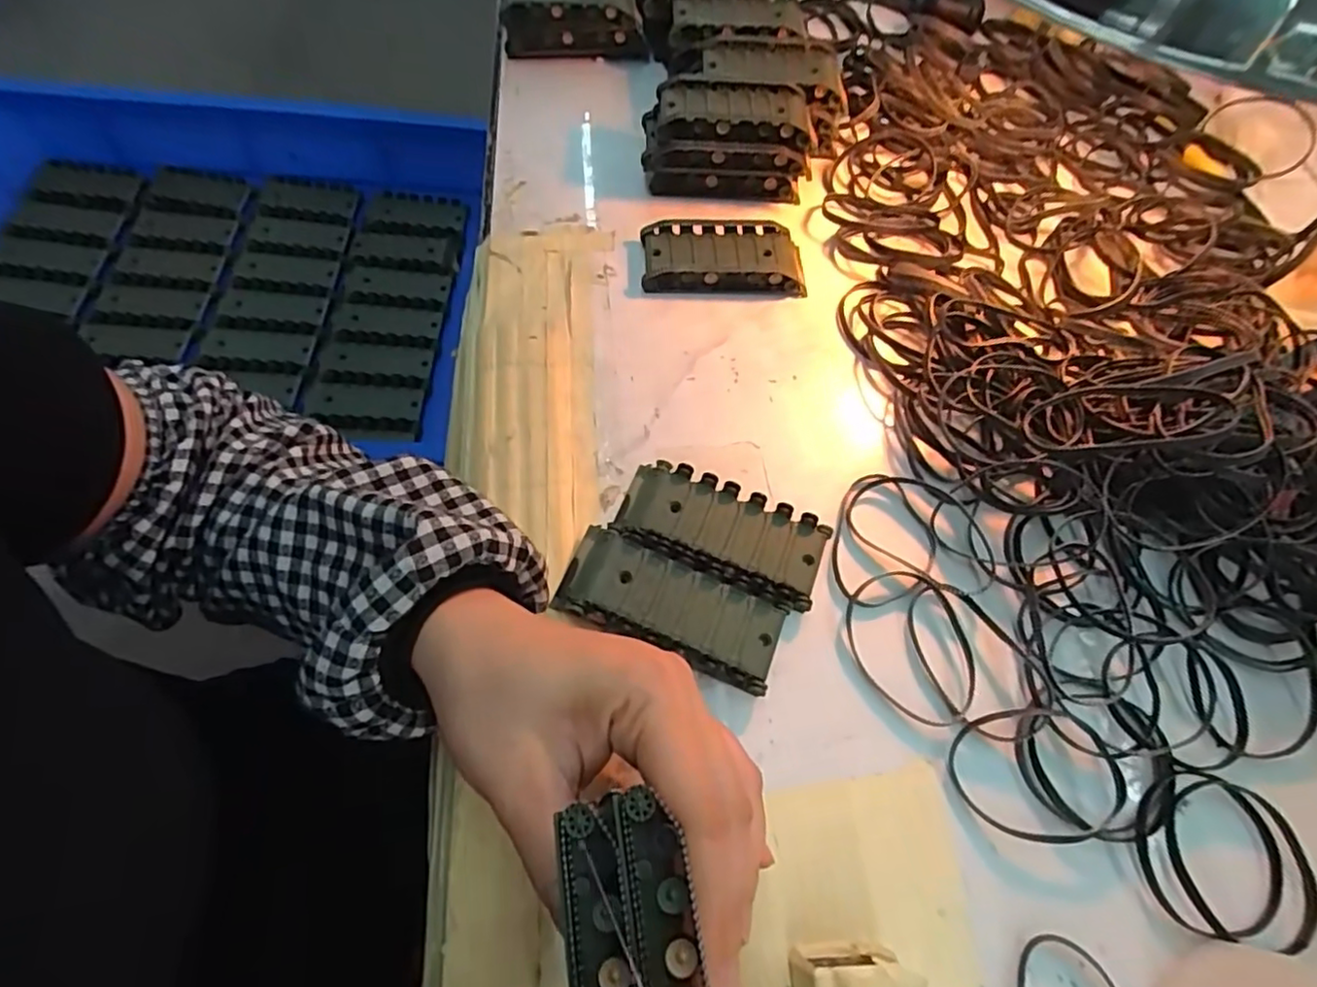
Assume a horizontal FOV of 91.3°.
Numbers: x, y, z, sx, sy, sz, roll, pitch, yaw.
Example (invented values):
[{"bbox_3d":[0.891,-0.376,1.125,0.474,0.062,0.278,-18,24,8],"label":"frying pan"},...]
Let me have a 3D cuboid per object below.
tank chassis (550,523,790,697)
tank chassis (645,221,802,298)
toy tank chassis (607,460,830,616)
[{"bbox_3d":[0.006,0.050,0.283,0.096,0.020,0.041,22,64,8],"label":"tank chassis"},{"bbox_3d":[0.039,-0.142,0.385,0.095,0.020,0.044,-1,63,-3],"label":"tank chassis"},{"bbox_3d":[0.029,0.017,0.301,0.096,0.021,0.046,19,64,7],"label":"toy tank chassis"}]

